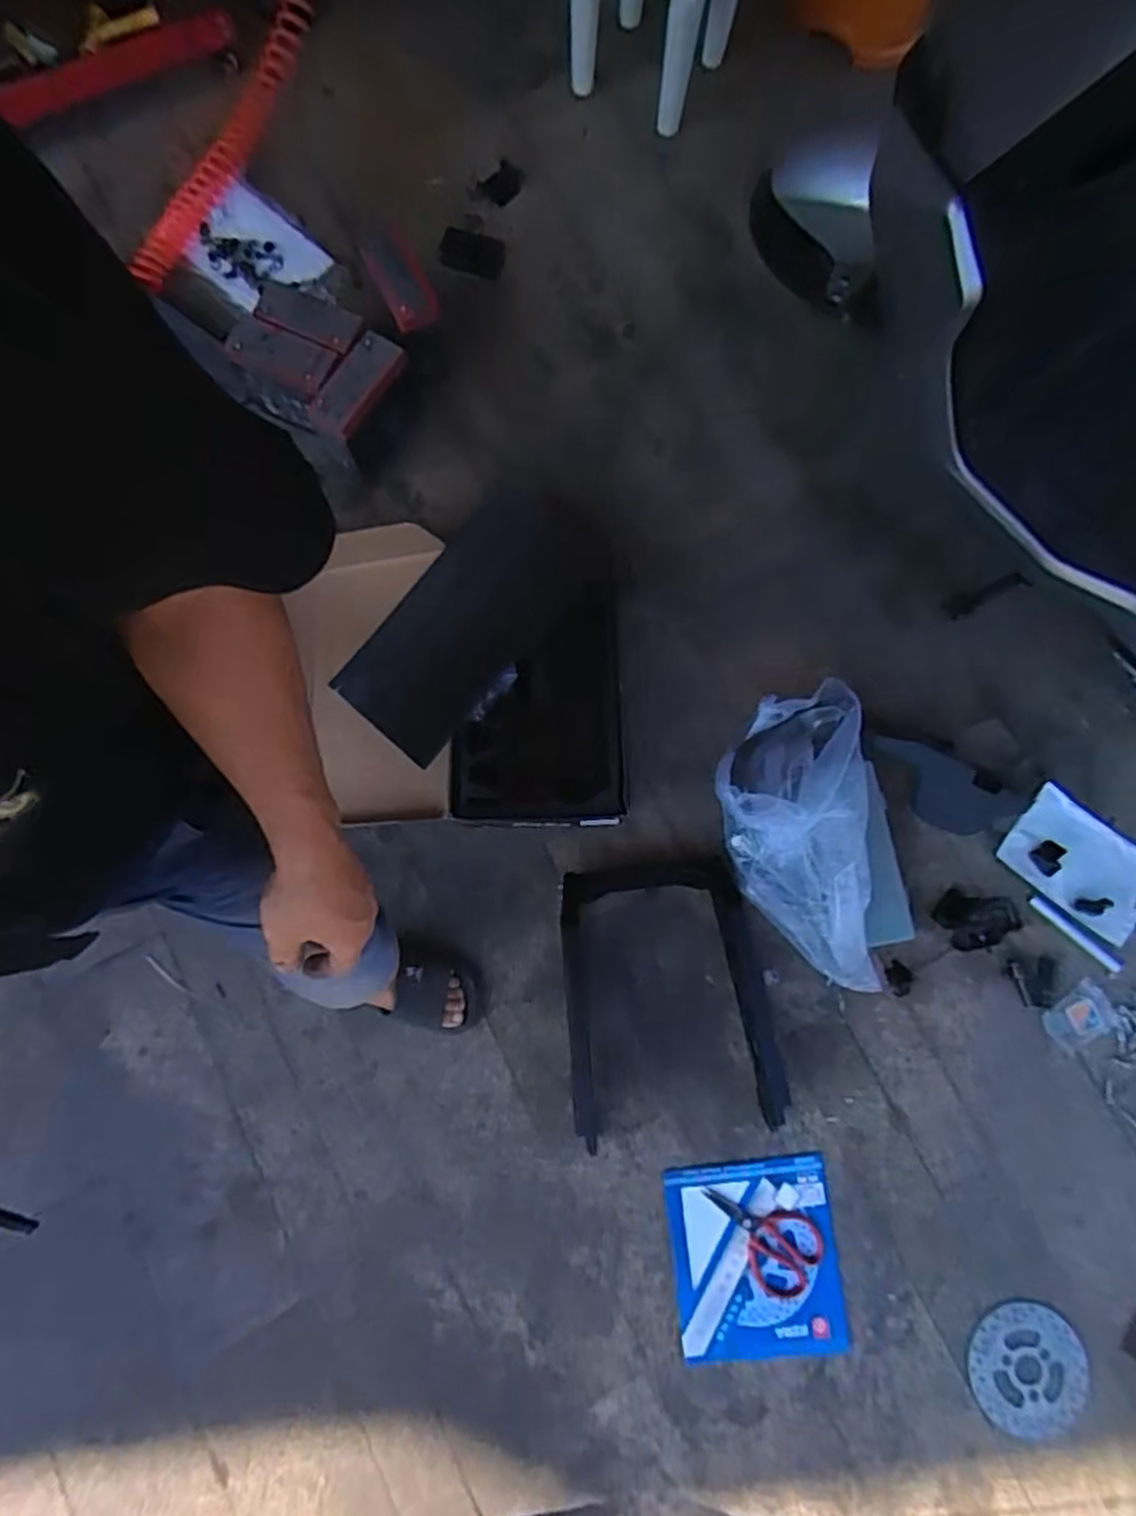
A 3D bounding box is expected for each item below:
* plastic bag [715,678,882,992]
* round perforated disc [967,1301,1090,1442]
[{"bbox_3d":[0.366,0.113,1.198,0.243,0.087,0.476,1,79,0],"label":"plastic bag"},{"bbox_3d":[0.661,0.878,1.078,0.159,0.007,0.172,0,79,-1],"label":"round perforated disc"}]

